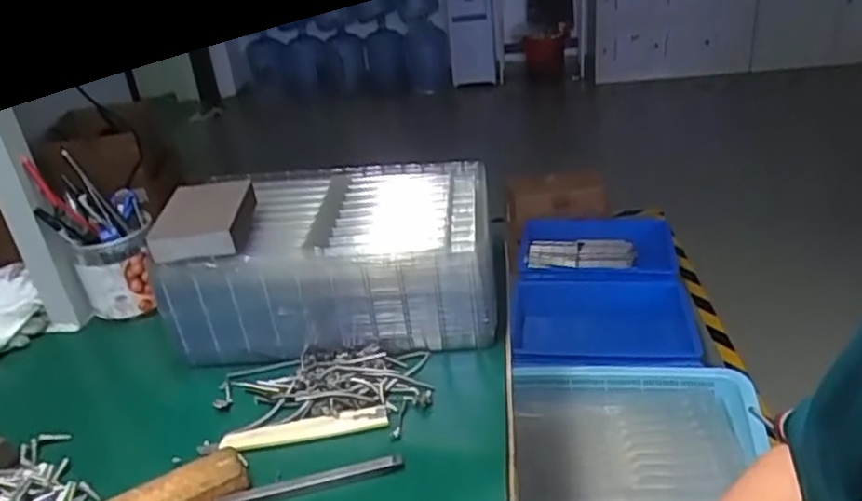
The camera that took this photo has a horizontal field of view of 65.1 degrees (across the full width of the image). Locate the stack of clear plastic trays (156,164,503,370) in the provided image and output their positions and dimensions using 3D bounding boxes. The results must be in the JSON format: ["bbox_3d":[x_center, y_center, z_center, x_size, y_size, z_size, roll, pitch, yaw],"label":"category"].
[{"bbox_3d":[-0.083,0.005,0.622,0.265,0.119,0.171,-2,28,3],"label":"stack of clear plastic trays"}]

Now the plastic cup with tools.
[{"bbox_3d":[-0.311,-0.011,0.645,0.083,0.134,0.076,-3,28,2],"label":"plastic cup with tools"}]

